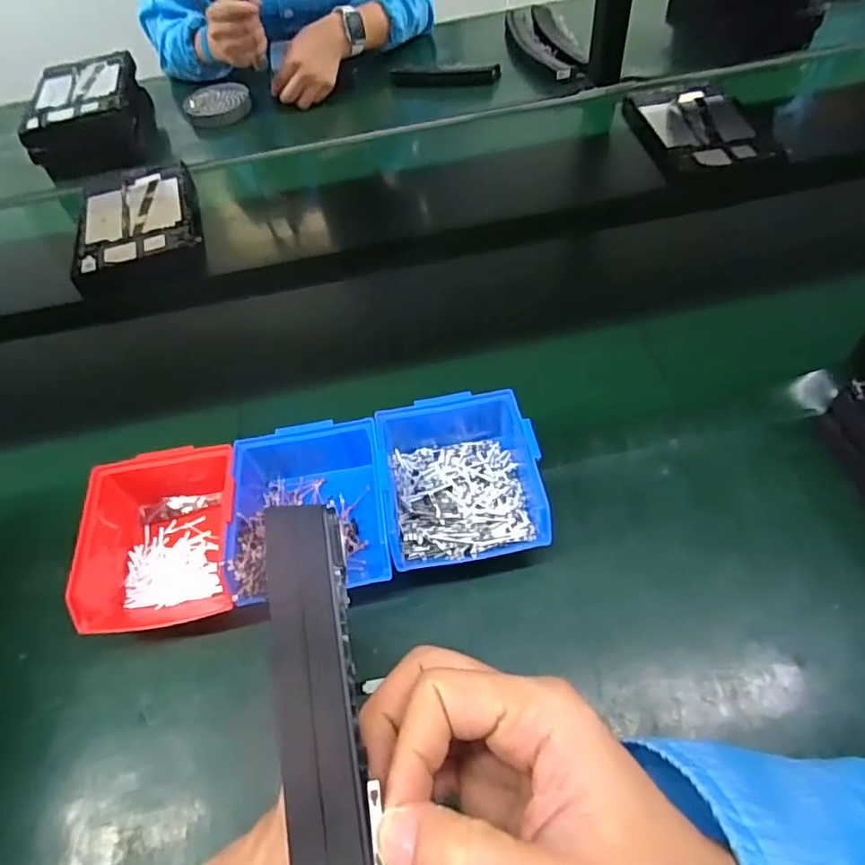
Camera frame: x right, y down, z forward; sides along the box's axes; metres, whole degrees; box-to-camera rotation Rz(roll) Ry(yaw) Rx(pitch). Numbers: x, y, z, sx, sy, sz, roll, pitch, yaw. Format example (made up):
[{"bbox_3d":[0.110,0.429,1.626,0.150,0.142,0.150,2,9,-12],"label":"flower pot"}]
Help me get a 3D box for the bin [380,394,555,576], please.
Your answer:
[{"bbox_3d":[0.022,0.036,0.478,0.126,0.062,0.150,-10,55,-1],"label":"bin"}]

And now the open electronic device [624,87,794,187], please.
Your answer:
[{"bbox_3d":[0.394,-0.440,0.834,0.160,0.026,0.240,-13,53,-4],"label":"open electronic device"}]

